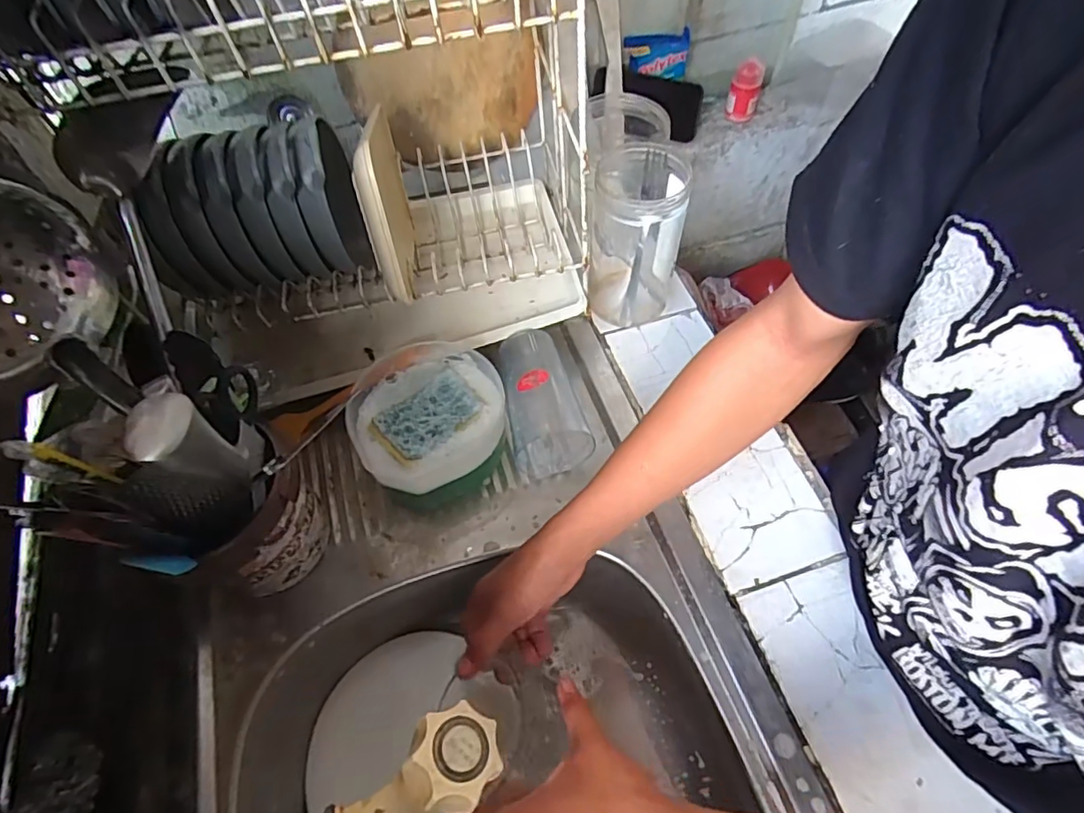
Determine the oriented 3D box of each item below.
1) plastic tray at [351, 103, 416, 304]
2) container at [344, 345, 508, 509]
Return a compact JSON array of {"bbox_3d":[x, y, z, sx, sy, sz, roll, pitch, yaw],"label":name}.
[{"bbox_3d":[-0.157,-0.205,0.574,0.024,0.144,0.232,-11,34,-4],"label":"plastic tray"},{"bbox_3d":[-0.107,0.014,0.550,0.140,0.067,0.146,-1,57,2],"label":"container"}]

